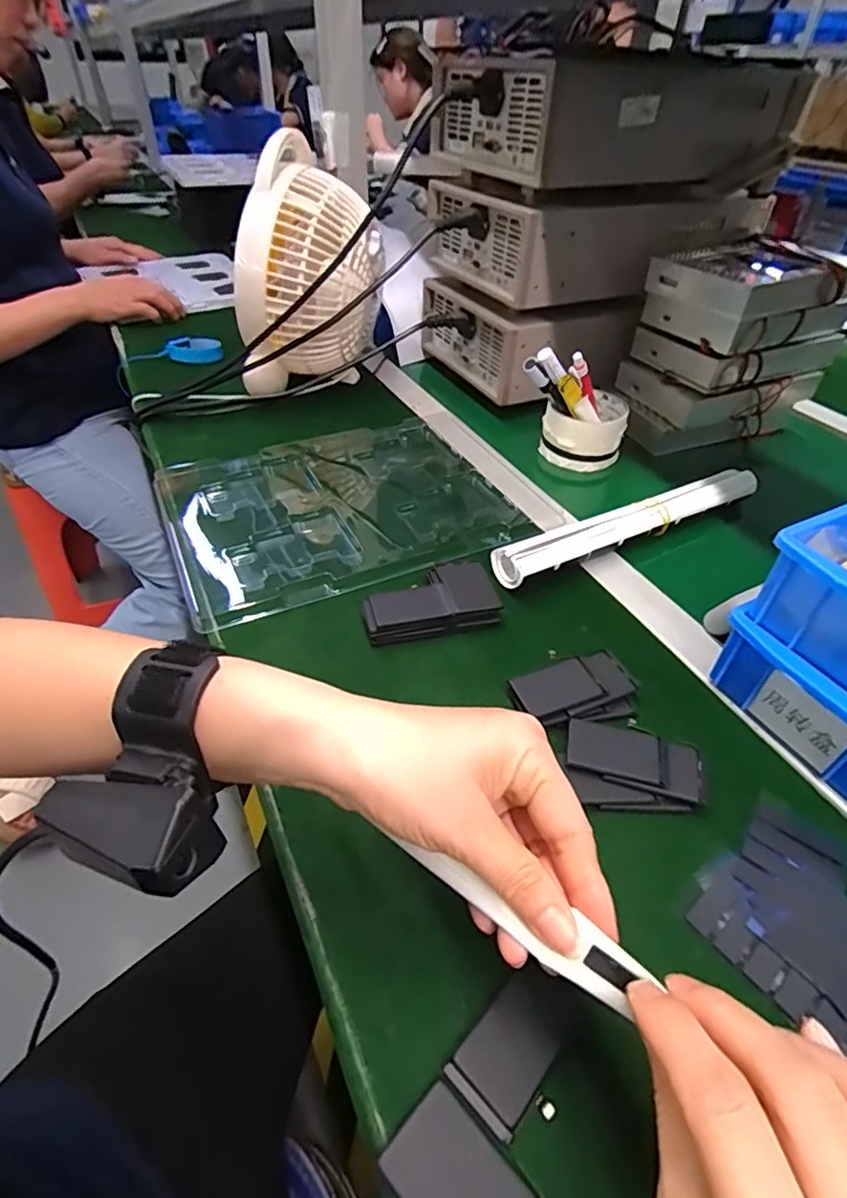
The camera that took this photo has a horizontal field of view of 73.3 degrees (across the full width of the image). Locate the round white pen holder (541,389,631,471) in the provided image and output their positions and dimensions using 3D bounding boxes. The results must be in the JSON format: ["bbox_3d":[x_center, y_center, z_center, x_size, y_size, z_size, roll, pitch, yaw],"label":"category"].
[{"bbox_3d":[0.173,-0.182,0.615,0.085,0.056,0.086,16,46,13],"label":"round white pen holder"}]

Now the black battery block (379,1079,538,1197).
[{"bbox_3d":[0.015,0.222,0.213,0.057,0.004,0.036,36,53,29],"label":"black battery block"}]

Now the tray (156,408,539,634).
[{"bbox_3d":[-0.067,-0.100,0.537,0.324,0.014,0.237,-18,48,-20],"label":"tray"}]

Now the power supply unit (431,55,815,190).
[{"bbox_3d":[0.202,-0.502,0.595,0.309,0.088,0.211,-21,48,-21],"label":"power supply unit"}]

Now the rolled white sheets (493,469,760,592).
[{"bbox_3d":[0.191,-0.069,0.507,0.298,0.026,0.033,-21,49,-22],"label":"rolled white sheets"}]

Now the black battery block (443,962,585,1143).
[{"bbox_3d":[0.041,0.192,0.247,0.033,0.006,0.059,35,53,29],"label":"black battery block"}]

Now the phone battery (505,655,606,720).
[{"bbox_3d":[0.087,0.058,0.374,0.057,0.004,0.034,-16,47,-18],"label":"phone battery"}]

